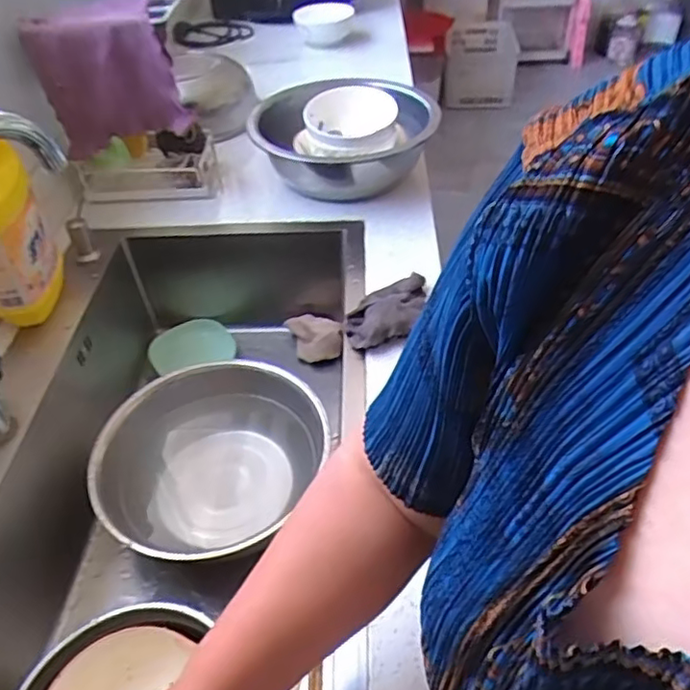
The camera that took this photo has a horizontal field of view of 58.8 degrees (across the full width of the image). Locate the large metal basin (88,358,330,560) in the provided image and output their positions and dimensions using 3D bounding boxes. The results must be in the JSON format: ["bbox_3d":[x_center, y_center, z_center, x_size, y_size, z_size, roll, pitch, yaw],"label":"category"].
[{"bbox_3d":[-0.173,0.148,0.781,0.249,0.113,0.281,26,51,28],"label":"large metal basin"}]

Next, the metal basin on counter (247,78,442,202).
[{"bbox_3d":[-0.002,-0.347,1.020,0.292,0.104,0.279,-2,44,2],"label":"metal basin on counter"}]

